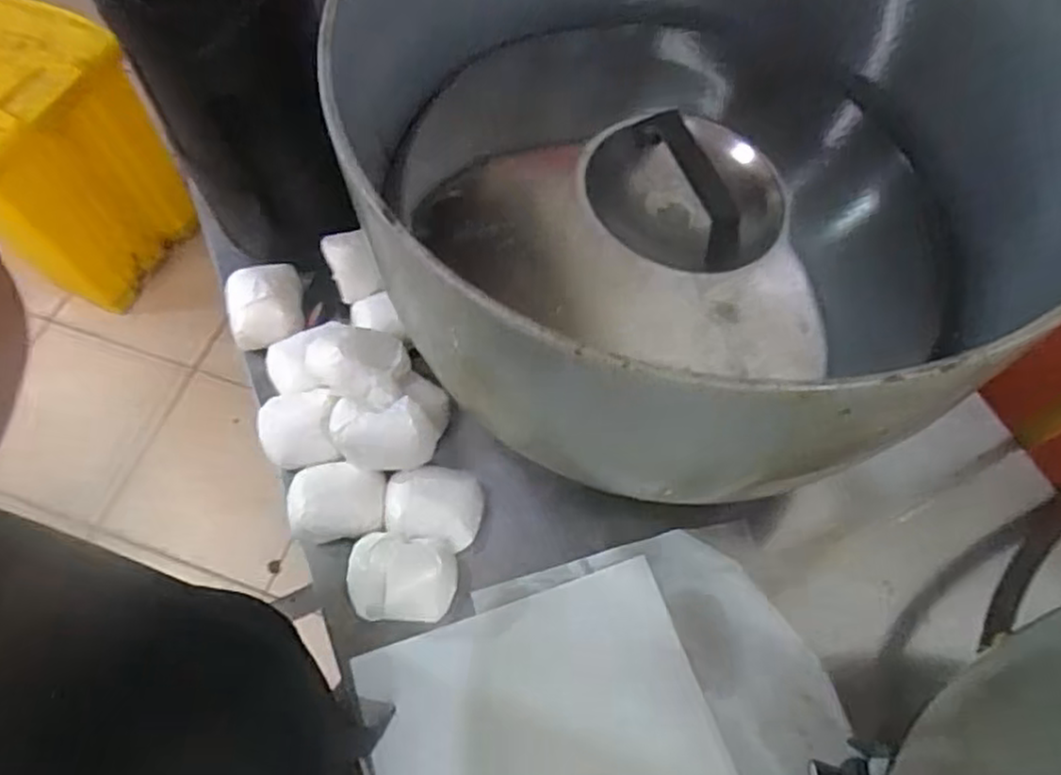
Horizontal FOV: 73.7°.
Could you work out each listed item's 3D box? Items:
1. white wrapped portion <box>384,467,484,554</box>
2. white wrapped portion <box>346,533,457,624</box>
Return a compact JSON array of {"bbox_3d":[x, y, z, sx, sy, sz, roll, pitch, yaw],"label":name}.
[{"bbox_3d":[-0.084,0.110,0.633,0.082,0.054,0.065,5,64,2],"label":"white wrapped portion"},{"bbox_3d":[-0.106,0.163,0.600,0.084,0.065,0.067,3,64,1],"label":"white wrapped portion"}]

